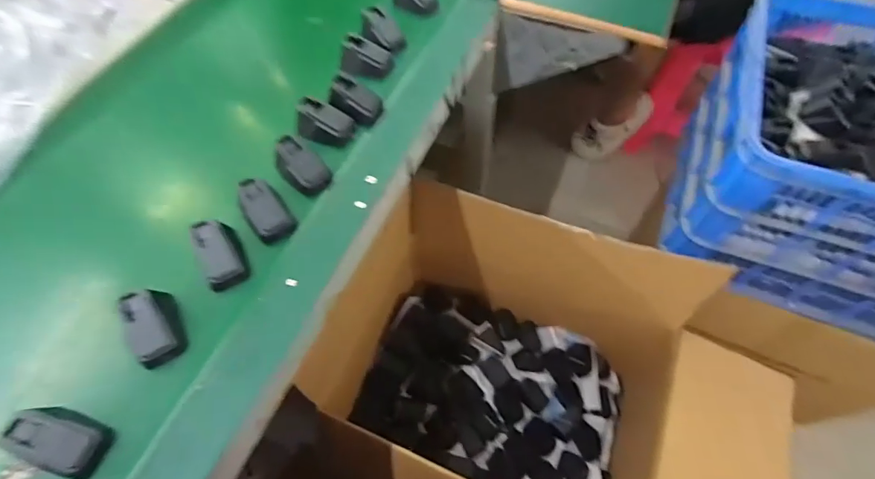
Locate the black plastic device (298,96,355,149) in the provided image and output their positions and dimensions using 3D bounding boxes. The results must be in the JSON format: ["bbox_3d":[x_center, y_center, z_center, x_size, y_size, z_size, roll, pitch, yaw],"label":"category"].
[{"bbox_3d":[-0.138,-0.141,0.551,0.069,0.040,0.044,18,60,11],"label":"black plastic device"}]

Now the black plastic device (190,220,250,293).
[{"bbox_3d":[-0.219,0.014,0.460,0.040,0.025,0.069,-23,94,-21],"label":"black plastic device"}]

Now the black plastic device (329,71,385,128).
[{"bbox_3d":[-0.102,-0.172,0.563,0.059,0.047,0.038,16,60,10],"label":"black plastic device"}]

